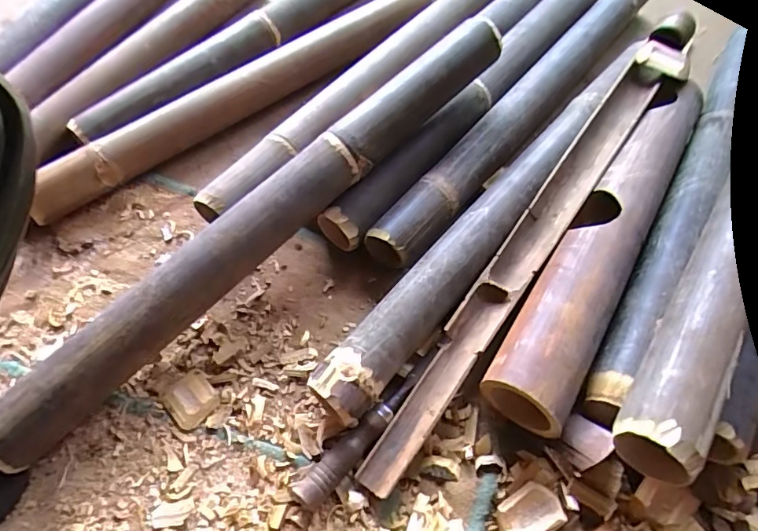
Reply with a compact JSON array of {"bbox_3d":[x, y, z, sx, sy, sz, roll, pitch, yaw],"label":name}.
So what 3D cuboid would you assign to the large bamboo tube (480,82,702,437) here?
[{"bbox_3d":[0.248,-0.034,0.538,0.080,0.073,0.462,28,63,18],"label":"large bamboo tube"}]

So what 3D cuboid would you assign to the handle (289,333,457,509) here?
[{"bbox_3d":[0.000,0.143,0.470,0.031,0.026,0.198,37,65,22],"label":"handle"}]

